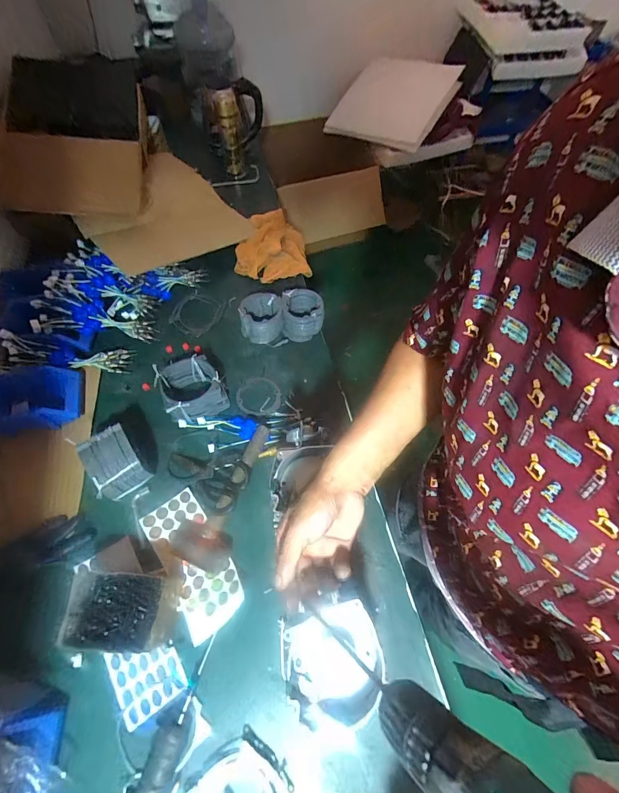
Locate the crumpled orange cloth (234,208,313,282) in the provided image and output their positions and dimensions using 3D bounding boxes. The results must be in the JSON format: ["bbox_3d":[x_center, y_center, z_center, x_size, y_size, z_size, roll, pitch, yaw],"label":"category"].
[{"bbox_3d":[-0.112,-0.437,0.989,0.209,0.104,0.244,-10,59,-2],"label":"crumpled orange cloth"}]

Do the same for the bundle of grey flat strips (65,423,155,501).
[{"bbox_3d":[-0.354,0.130,0.640,0.084,0.113,0.106,-33,63,-15],"label":"bundle of grey flat strips"}]

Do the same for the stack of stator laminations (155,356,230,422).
[{"bbox_3d":[-0.255,-0.015,0.741,0.124,0.071,0.127,-29,62,-13],"label":"stack of stator laminations"}]

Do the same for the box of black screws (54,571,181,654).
[{"bbox_3d":[-0.290,0.337,0.542,0.137,0.091,0.106,-4,59,1],"label":"box of black screws"}]

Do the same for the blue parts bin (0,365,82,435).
[{"bbox_3d":[-0.568,0.003,0.689,0.173,0.073,0.131,-15,60,-5],"label":"blue parts bin"}]

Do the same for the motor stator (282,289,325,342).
[{"bbox_3d":[-0.014,-0.205,0.858,0.101,0.081,0.110,-5,59,0],"label":"motor stator"}]

